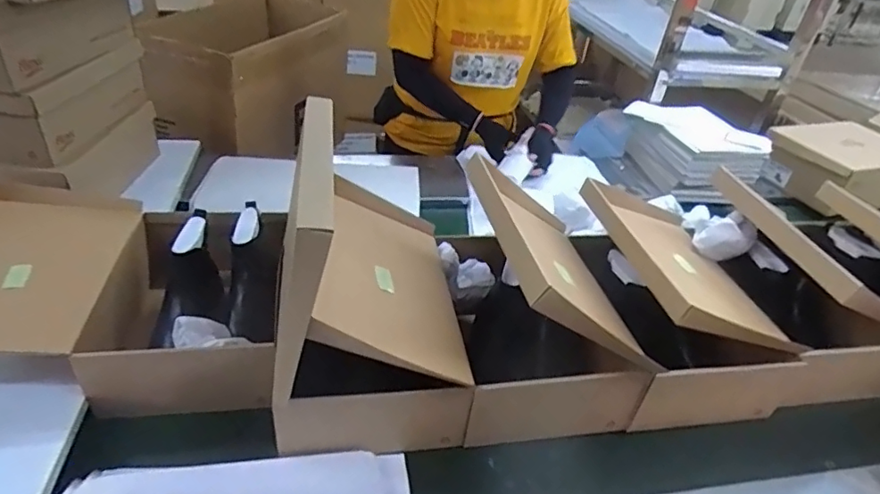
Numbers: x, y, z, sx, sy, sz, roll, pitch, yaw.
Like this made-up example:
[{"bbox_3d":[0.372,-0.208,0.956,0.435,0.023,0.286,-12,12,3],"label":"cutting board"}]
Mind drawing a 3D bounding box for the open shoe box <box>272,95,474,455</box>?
[{"bbox_3d":[-0.088,0.039,0.777,0.249,0.325,0.364,2,36,-8],"label":"open shoe box"}]

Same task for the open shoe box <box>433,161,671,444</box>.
[{"bbox_3d":[0.135,0.066,0.862,0.264,0.268,0.383,-1,36,-12],"label":"open shoe box"}]

